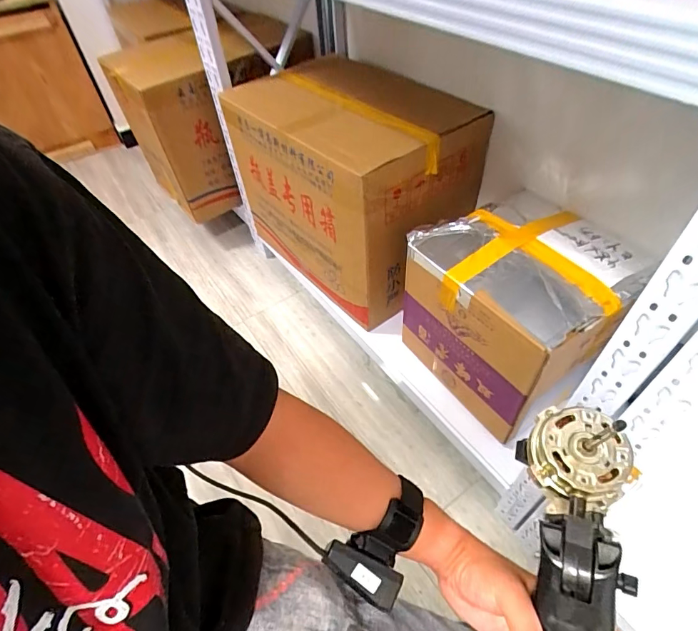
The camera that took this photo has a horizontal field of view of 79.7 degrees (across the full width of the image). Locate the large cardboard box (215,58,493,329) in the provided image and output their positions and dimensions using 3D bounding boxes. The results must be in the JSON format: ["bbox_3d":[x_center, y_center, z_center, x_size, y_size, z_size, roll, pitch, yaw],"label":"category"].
[{"bbox_3d":[0.035,-0.390,1.216,0.500,0.453,0.653,-35,55,-23],"label":"large cardboard box"}]

